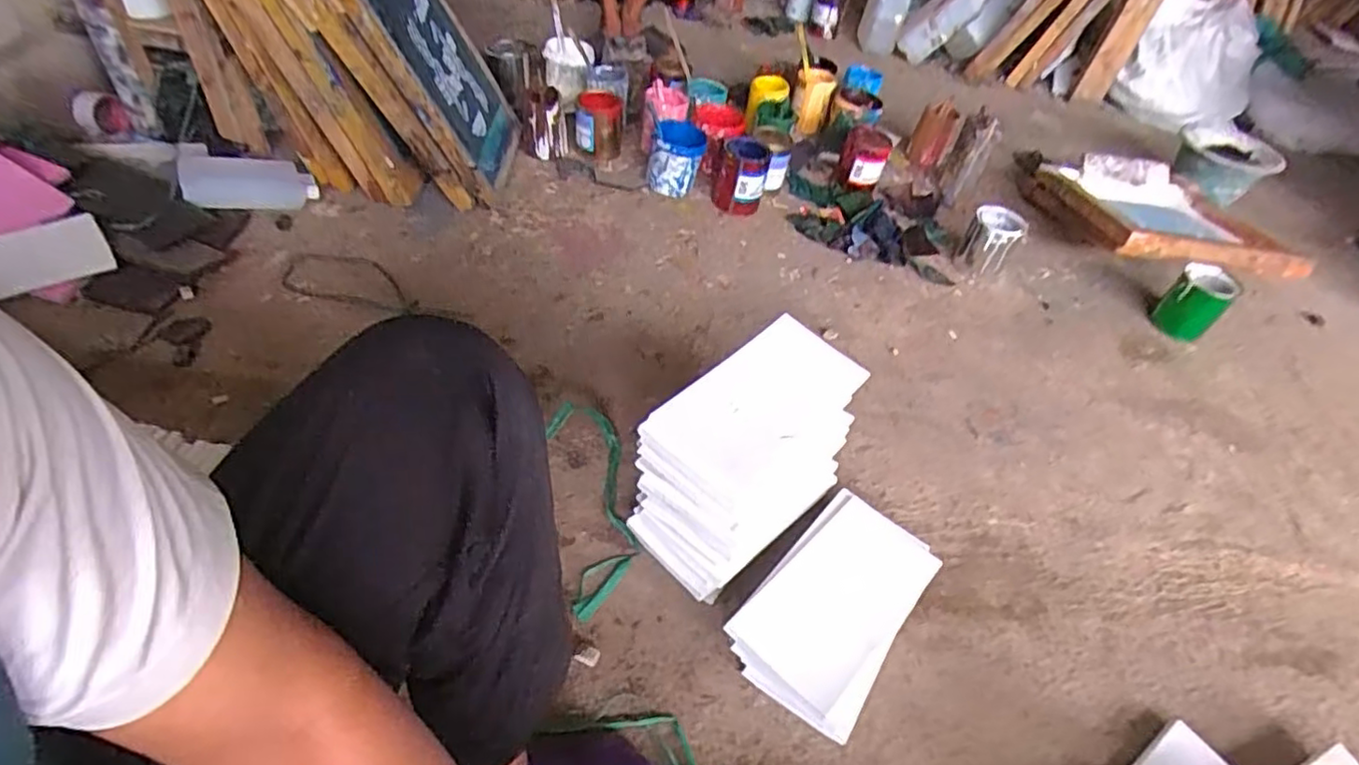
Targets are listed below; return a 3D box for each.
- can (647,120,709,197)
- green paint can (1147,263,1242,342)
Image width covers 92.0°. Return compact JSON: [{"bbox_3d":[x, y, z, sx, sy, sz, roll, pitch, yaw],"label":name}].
[{"bbox_3d":[-0.006,-0.512,1.489,0.117,0.112,0.113,16,46,6],"label":"can"},{"bbox_3d":[1.071,-0.158,1.375,0.103,0.146,0.108,-34,58,-31],"label":"green paint can"}]

